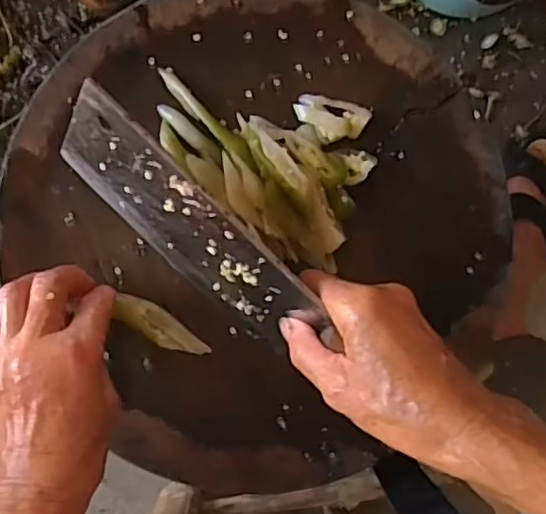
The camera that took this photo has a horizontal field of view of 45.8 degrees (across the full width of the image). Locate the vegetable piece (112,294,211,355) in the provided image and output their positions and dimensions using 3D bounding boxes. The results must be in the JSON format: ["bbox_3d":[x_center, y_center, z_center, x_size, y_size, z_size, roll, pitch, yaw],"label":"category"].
[{"bbox_3d":[-0.074,0.048,0.434,0.069,0.008,0.020,34,82,-17],"label":"vegetable piece"}]

